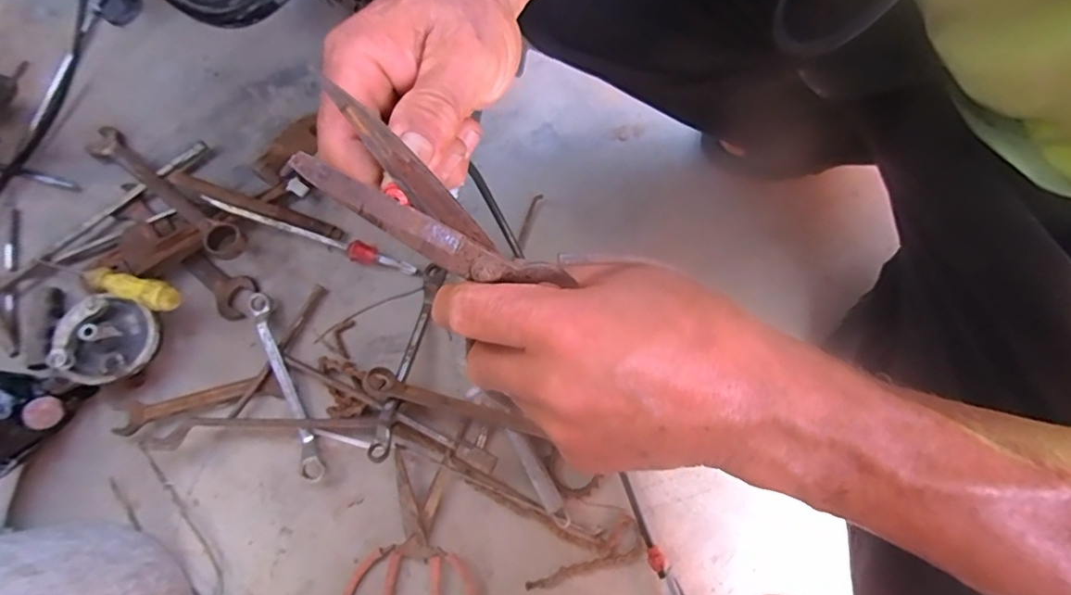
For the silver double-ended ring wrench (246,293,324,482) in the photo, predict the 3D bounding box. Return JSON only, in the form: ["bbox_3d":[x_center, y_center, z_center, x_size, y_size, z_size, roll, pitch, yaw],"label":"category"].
[{"bbox_3d":[-0.283,0.096,0.594,0.027,0.019,0.225,-24,76,-3],"label":"silver double-ended ring wrench"}]

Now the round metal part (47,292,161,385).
[{"bbox_3d":[-0.475,0.048,0.590,0.093,0.049,0.094,-1,76,3],"label":"round metal part"}]

